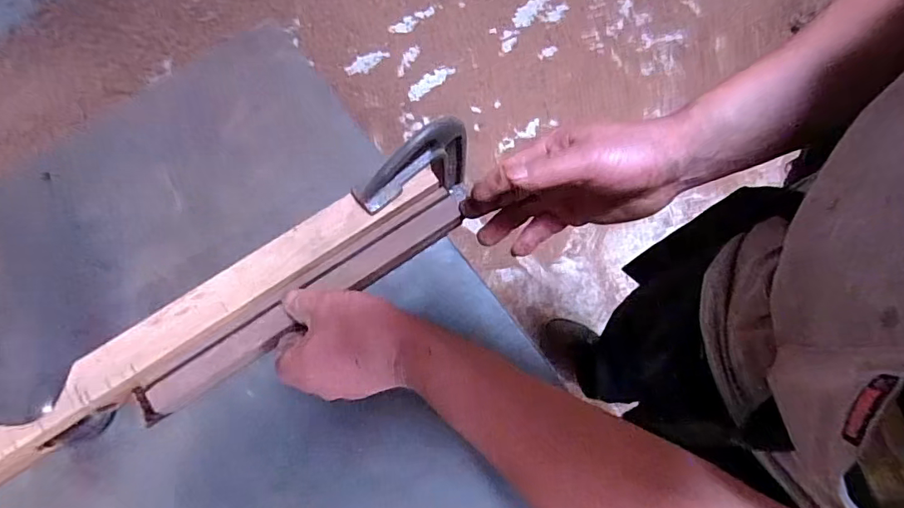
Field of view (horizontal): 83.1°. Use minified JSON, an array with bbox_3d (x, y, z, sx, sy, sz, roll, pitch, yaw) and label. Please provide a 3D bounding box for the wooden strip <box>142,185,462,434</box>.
[{"bbox_3d":[-0.116,0.038,0.405,0.287,0.014,0.034,-34,78,-9],"label":"wooden strip"}]

